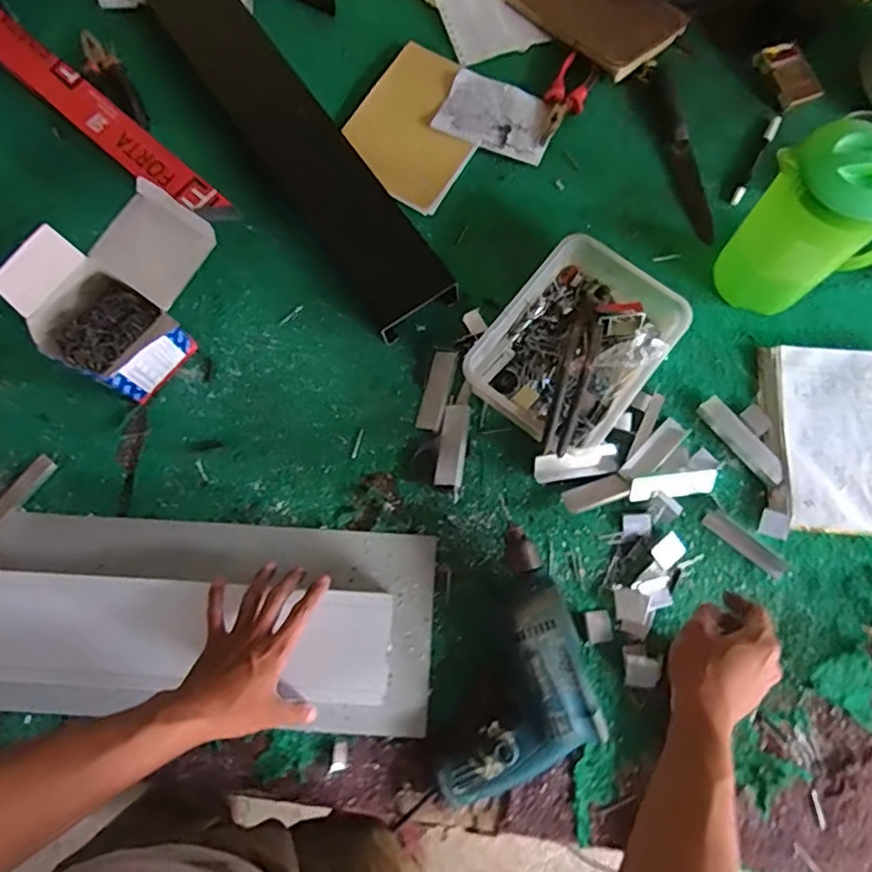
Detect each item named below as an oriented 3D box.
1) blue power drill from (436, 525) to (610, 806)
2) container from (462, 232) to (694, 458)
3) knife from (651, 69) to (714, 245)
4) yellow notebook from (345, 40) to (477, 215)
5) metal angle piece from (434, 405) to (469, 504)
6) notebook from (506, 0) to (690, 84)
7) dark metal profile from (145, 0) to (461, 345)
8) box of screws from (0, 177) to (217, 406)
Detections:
[{"bbox_3d":[0.100,0.238,0.591,0.137,0.062,0.257,17,76,6],"label":"blue power drill"},{"bbox_3d":[0.155,-0.100,0.678,0.171,0.066,0.238,38,79,10],"label":"container"},{"bbox_3d":[0.314,-0.364,0.774,0.028,0.020,0.254,-9,75,-1],"label":"knife"},{"bbox_3d":[-0.025,-0.400,0.776,0.161,0.021,0.221,28,77,8],"label":"yellow notebook"},{"bbox_3d":[0.018,0.016,0.670,0.030,0.016,0.104,7,75,3],"label":"metal angle piece"},{"bbox_3d":[0.215,-0.579,0.819,0.141,0.027,0.210,-43,78,-10],"label":"notebook"},{"bbox_3d":[-0.196,-0.399,0.767,0.108,0.033,0.632,-34,77,-8],"label":"dark metal profile"},{"bbox_3d":[-0.331,-0.154,0.660,0.140,0.124,0.196,39,79,11],"label":"box of screws"}]

